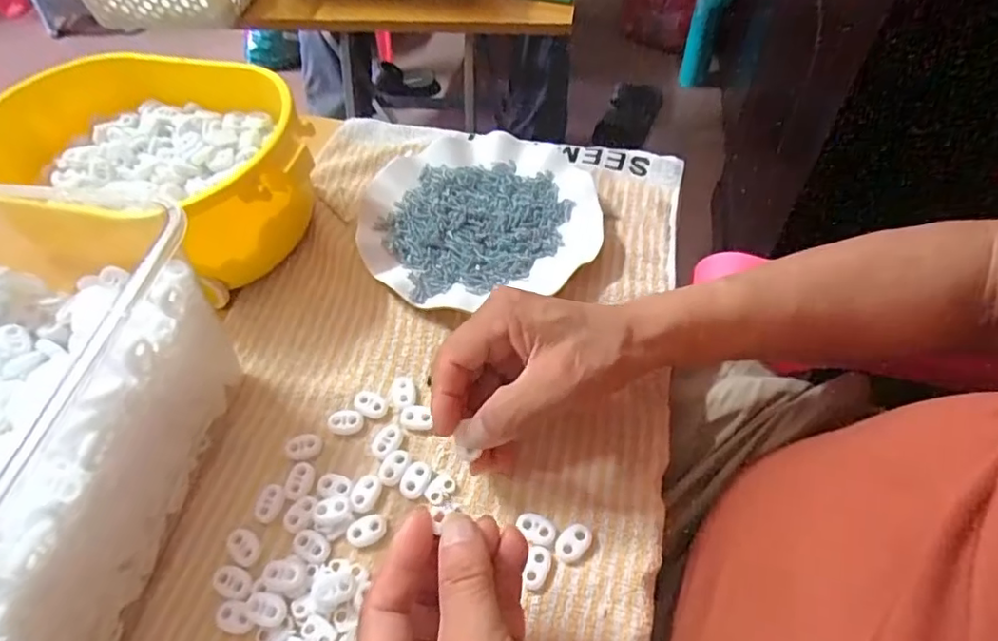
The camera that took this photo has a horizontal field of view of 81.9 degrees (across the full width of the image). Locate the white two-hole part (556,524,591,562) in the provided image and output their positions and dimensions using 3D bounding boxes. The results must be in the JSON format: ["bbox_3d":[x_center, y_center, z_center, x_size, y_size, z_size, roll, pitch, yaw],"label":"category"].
[{"bbox_3d":[0.041,0.122,0.317,0.021,0.005,0.016,-34,60,-19],"label":"white two-hole part"}]

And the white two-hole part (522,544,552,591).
[{"bbox_3d":[0.021,0.133,0.310,0.013,0.004,0.022,17,58,15],"label":"white two-hole part"}]

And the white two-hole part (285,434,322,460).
[{"bbox_3d":[-0.122,0.079,0.358,0.022,0.006,0.016,-3,55,2],"label":"white two-hole part"}]

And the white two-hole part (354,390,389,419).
[{"bbox_3d":[-0.084,0.054,0.373,0.023,0.004,0.015,21,59,17],"label":"white two-hole part"}]

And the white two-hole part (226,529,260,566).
[{"bbox_3d":[-0.145,0.128,0.325,0.014,0.004,0.023,-39,62,-22],"label":"white two-hole part"}]

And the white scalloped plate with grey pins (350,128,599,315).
[{"bbox_3d":[-0.016,-0.087,0.455,0.185,0.015,0.172,-2,55,2],"label":"white scalloped plate with grey pins"}]

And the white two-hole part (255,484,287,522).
[{"bbox_3d":[-0.135,0.107,0.340,0.016,0.004,0.021,6,56,8],"label":"white two-hole part"}]

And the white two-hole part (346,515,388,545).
[{"bbox_3d":[-0.075,0.119,0.328,0.022,0.004,0.015,-20,56,-10],"label":"white two-hole part"}]

